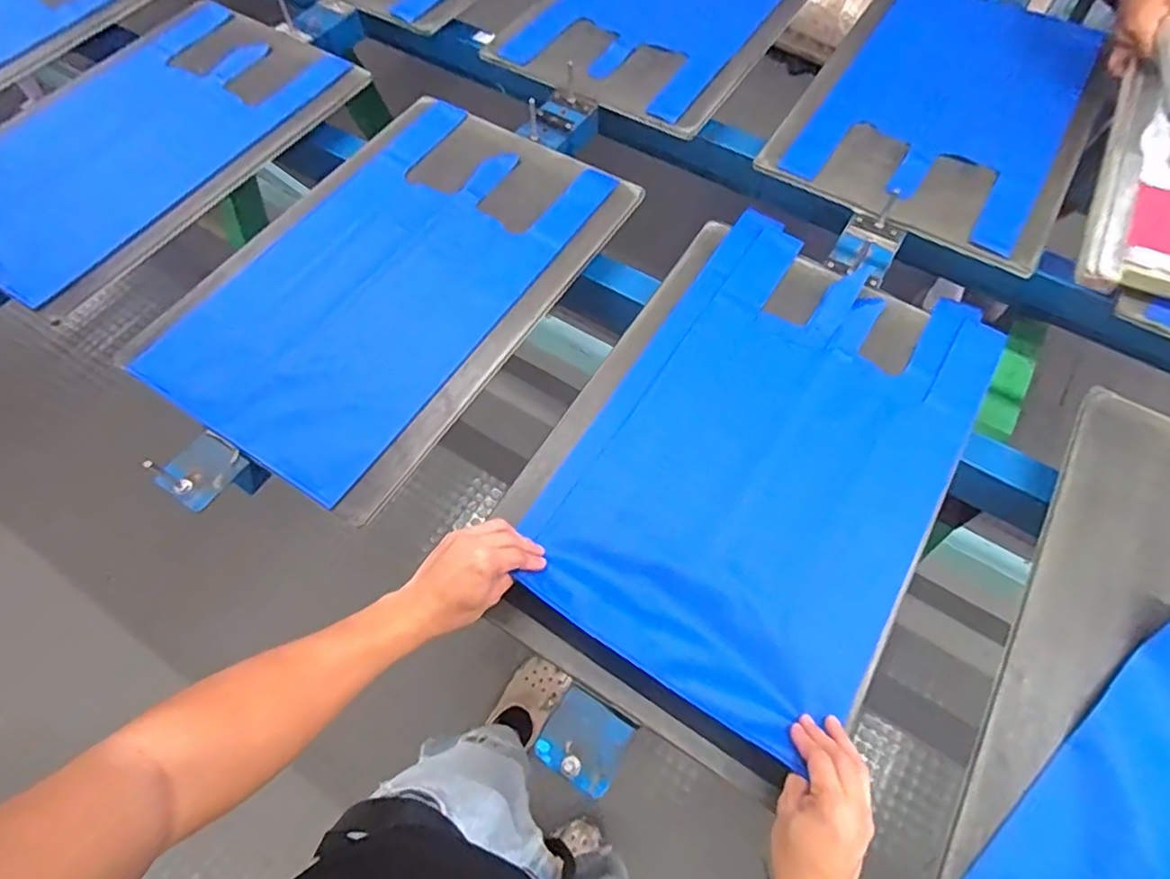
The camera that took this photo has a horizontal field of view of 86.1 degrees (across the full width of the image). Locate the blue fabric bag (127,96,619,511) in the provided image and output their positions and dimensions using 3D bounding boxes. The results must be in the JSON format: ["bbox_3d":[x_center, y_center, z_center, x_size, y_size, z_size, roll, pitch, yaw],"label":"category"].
[{"bbox_3d":[-0.258,-0.226,0.826,0.336,0.011,0.581,29,66,14],"label":"blue fabric bag"}]

